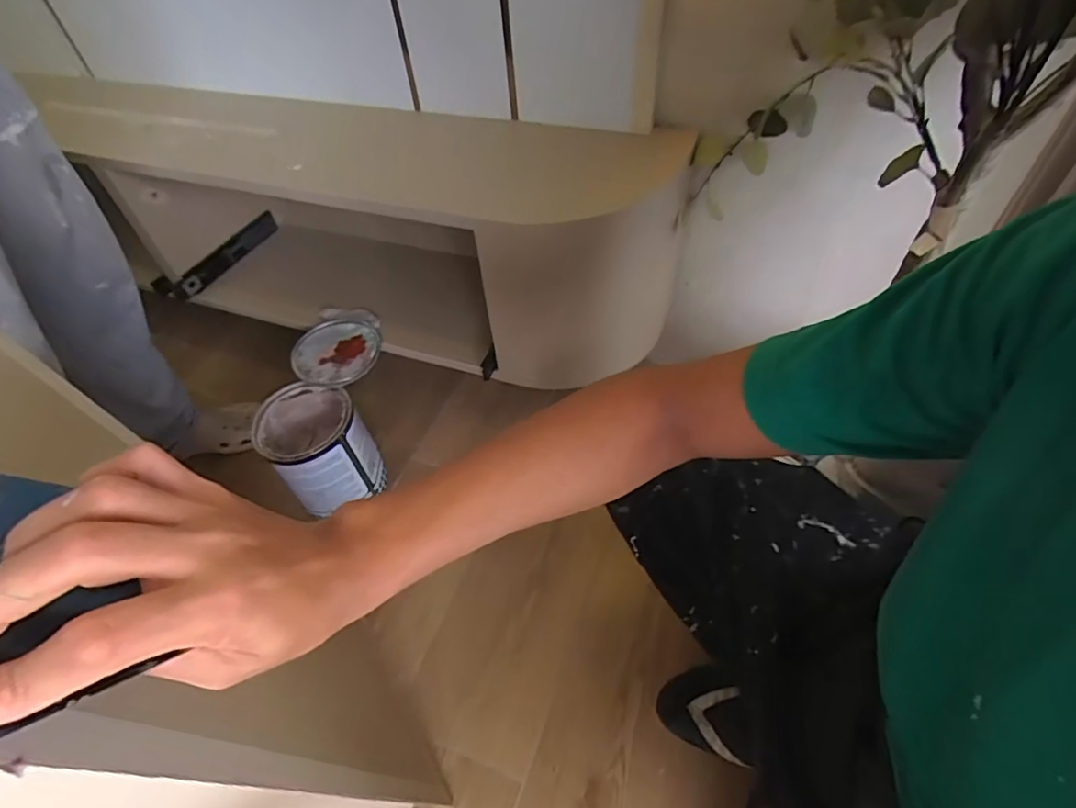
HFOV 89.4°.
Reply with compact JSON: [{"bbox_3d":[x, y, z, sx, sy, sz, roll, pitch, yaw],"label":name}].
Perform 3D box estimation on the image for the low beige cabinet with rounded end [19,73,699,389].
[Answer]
[{"bbox_3d":[-0.306,-0.319,0.941,1.038,0.314,0.324,11,51,13],"label":"low beige cabinet with rounded end"}]

